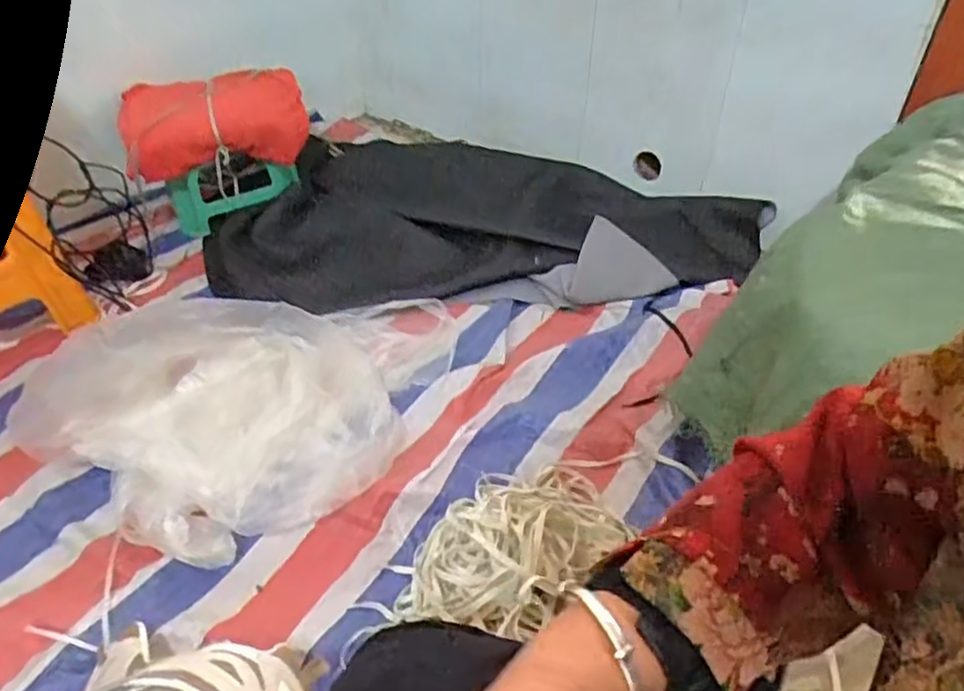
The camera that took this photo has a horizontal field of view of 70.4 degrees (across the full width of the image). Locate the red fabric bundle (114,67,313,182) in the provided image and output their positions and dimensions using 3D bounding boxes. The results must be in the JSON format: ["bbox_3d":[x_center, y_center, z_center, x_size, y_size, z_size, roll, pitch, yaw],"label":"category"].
[{"bbox_3d":[-0.538,-0.445,1.387,0.355,0.143,0.133,-12,42,-17],"label":"red fabric bundle"}]

